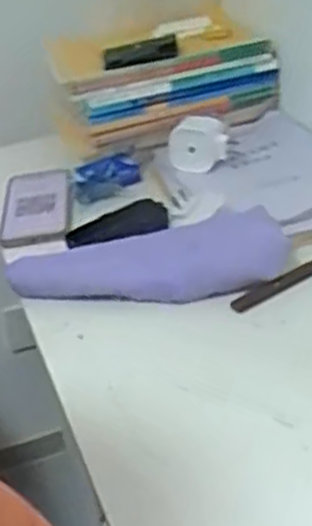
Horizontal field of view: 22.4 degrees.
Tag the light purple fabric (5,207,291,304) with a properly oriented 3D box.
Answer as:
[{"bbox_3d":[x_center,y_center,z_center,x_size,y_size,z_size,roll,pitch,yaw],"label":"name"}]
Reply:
[{"bbox_3d":[-0.012,-0.004,0.767,0.272,0.045,0.092,-2,30,10],"label":"light purple fabric"}]

